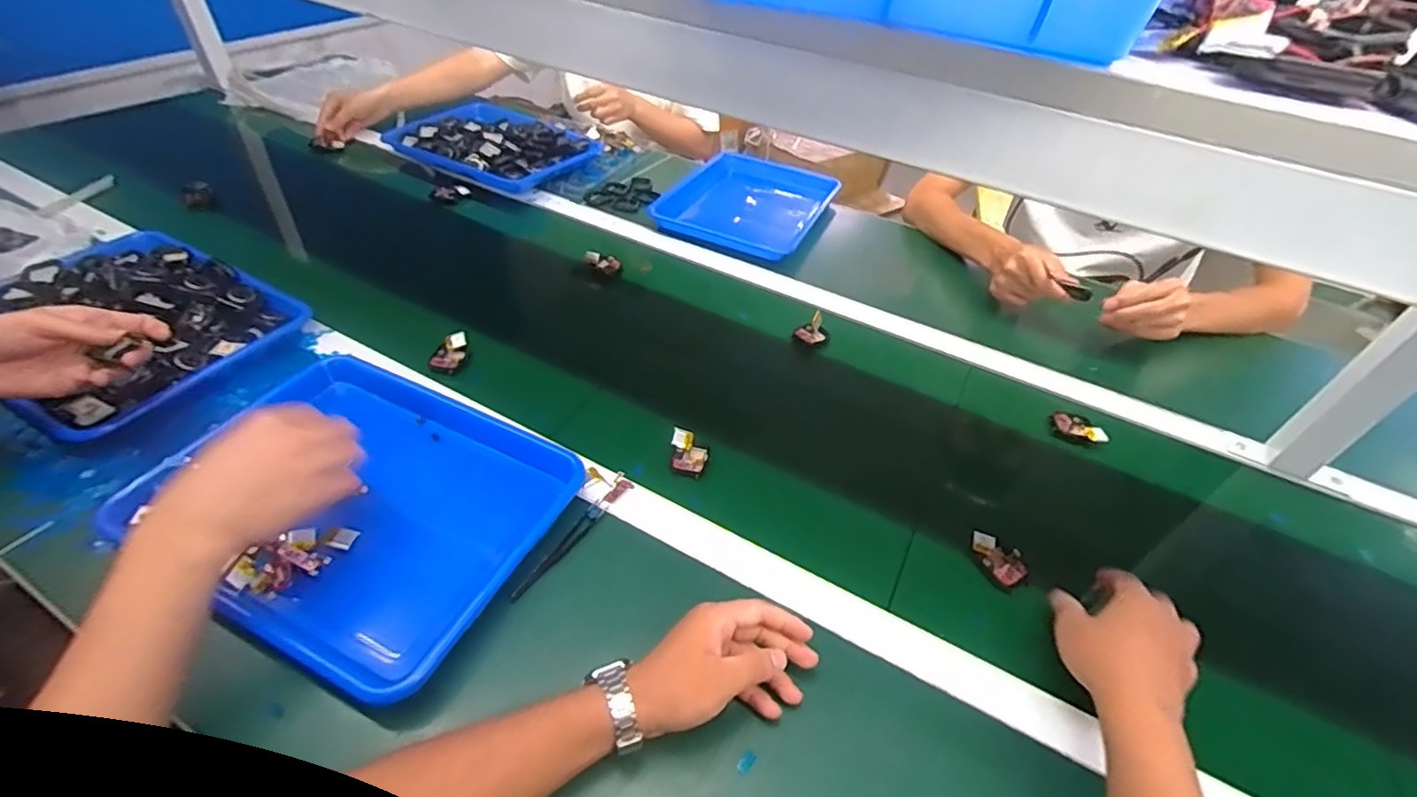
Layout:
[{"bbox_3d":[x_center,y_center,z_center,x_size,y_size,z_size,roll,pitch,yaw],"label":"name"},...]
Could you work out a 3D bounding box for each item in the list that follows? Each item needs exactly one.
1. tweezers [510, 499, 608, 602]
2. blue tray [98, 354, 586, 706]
[{"bbox_3d":[-0.129,0.132,0.534,0.013,0.010,0.117,22,46,18],"label":"tweezers"},{"bbox_3d":[-0.310,0.085,0.539,0.338,0.058,0.262,22,46,18],"label":"blue tray"}]

